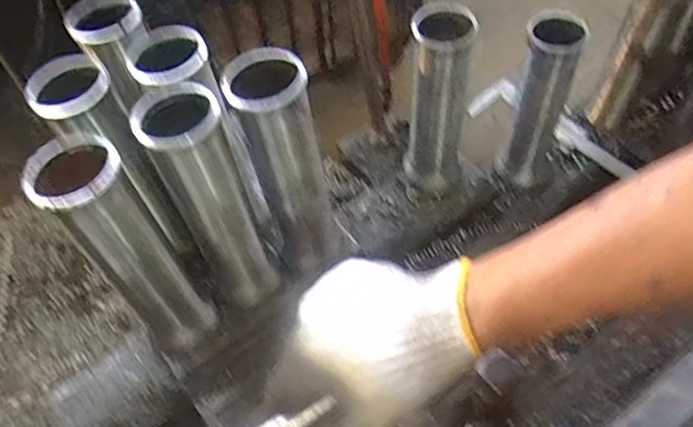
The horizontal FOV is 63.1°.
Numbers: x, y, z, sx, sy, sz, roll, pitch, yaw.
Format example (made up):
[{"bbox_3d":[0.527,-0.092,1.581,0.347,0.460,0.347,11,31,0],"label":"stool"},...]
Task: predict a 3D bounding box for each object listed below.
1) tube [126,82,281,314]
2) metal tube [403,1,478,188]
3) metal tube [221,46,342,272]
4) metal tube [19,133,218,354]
[{"bbox_3d":[-0.092,-0.003,0.405,0.046,0.188,0.049,-25,57,-12],"label":"tube"},{"bbox_3d":[0.085,-0.103,0.522,0.051,0.187,0.049,12,57,14],"label":"metal tube"},{"bbox_3d":[-0.040,-0.031,0.417,0.052,0.187,0.050,-13,55,-3],"label":"metal tube"},{"bbox_3d":[-0.145,0.029,0.387,0.050,0.187,0.060,-38,60,-19],"label":"metal tube"}]

